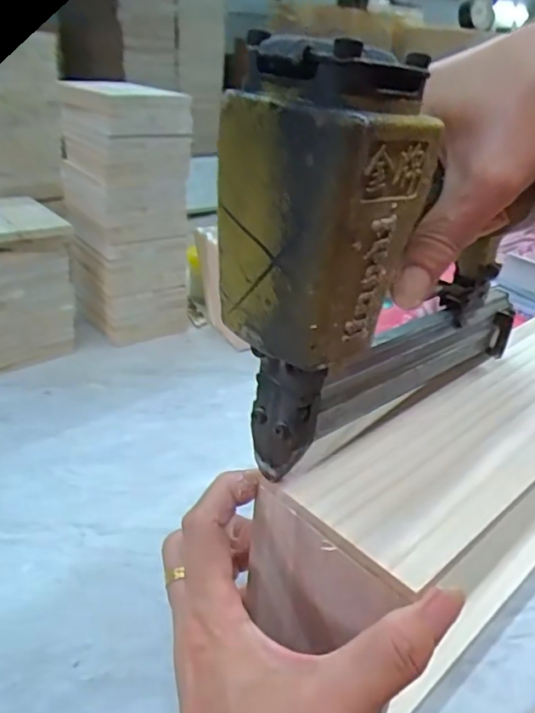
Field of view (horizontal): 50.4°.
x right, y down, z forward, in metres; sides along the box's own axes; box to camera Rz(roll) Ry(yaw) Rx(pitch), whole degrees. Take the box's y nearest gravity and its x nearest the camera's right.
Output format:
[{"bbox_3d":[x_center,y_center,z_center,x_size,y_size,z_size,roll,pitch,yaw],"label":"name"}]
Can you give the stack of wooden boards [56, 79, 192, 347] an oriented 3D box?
[{"bbox_3d":[-0.153,-0.156,0.608,0.109,0.251,0.126,-18,37,-35],"label":"stack of wooden boards"}]

